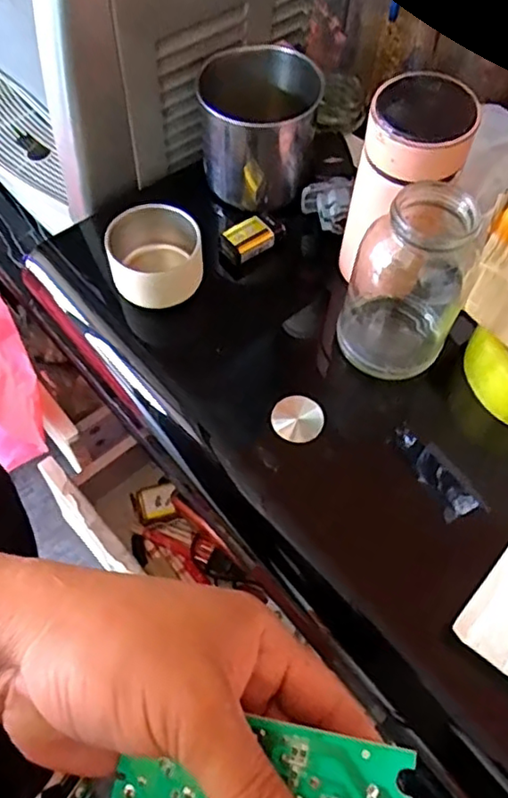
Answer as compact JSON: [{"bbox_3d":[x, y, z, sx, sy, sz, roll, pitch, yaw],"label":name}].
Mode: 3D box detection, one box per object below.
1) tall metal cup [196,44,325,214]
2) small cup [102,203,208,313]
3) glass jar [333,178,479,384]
[{"bbox_3d":[0.005,-0.209,0.482,0.088,0.093,0.077,6,60,3],"label":"tall metal cup"},{"bbox_3d":[-0.073,-0.104,0.451,0.064,0.054,0.065,0,60,0],"label":"small cup"},{"bbox_3d":[0.102,-0.078,0.402,0.073,0.128,0.082,23,62,13],"label":"glass jar"}]

